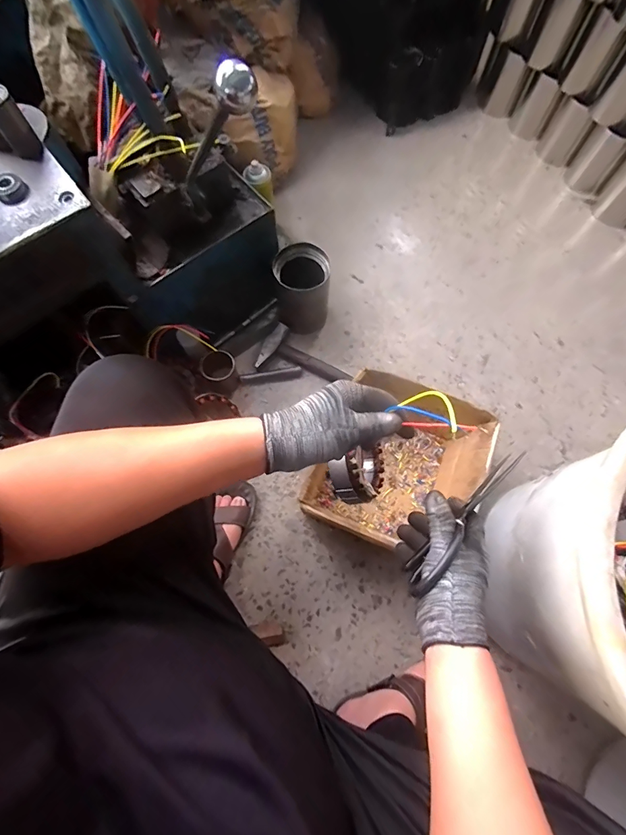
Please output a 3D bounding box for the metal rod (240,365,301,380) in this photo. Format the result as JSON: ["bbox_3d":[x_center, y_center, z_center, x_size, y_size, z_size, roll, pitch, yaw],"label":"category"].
[{"bbox_3d":[-0.099,-0.103,0.923,0.140,0.008,0.014,-12,72,-4],"label":"metal rod"}]

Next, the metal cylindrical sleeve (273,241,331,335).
[{"bbox_3d":[-0.022,-0.281,0.909,0.132,0.175,0.130,0,72,0],"label":"metal cylindrical sleeve"}]

